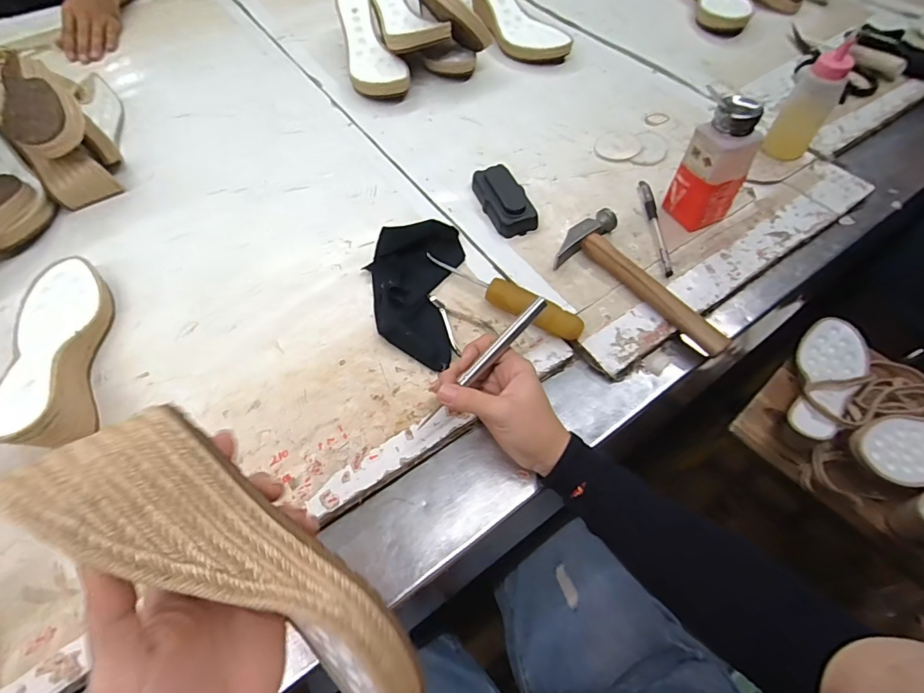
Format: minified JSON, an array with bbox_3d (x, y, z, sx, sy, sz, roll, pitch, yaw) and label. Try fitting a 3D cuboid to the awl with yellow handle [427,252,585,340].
[{"bbox_3d":[0.042,-0.055,0.480,0.182,0.023,0.025,26,64,17],"label":"awl with yellow handle"}]

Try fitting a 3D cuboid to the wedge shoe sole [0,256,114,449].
[{"bbox_3d":[-0.398,0.000,0.434,0.078,0.064,0.236,-19,60,-8],"label":"wedge shoe sole"}]

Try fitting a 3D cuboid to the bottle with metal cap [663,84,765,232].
[{"bbox_3d":[0.268,-0.192,0.483,0.046,0.136,0.057,-25,61,-12],"label":"bottle with metal cap"}]

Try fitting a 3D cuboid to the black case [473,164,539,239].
[{"bbox_3d":[0.051,-0.178,0.555,0.051,0.023,0.105,-19,60,-8],"label":"black case"}]

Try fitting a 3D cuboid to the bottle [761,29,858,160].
[{"bbox_3d":[0.413,-0.288,0.541,0.049,0.131,0.049,31,66,19],"label":"bottle"}]

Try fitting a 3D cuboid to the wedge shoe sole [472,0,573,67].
[{"bbox_3d":[0.089,-0.537,0.739,0.084,0.074,0.222,-22,61,-10],"label":"wedge shoe sole"}]

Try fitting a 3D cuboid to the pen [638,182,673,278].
[{"bbox_3d":[0.226,-0.142,0.531,0.014,0.007,0.148,0,59,3],"label":"pen"}]

